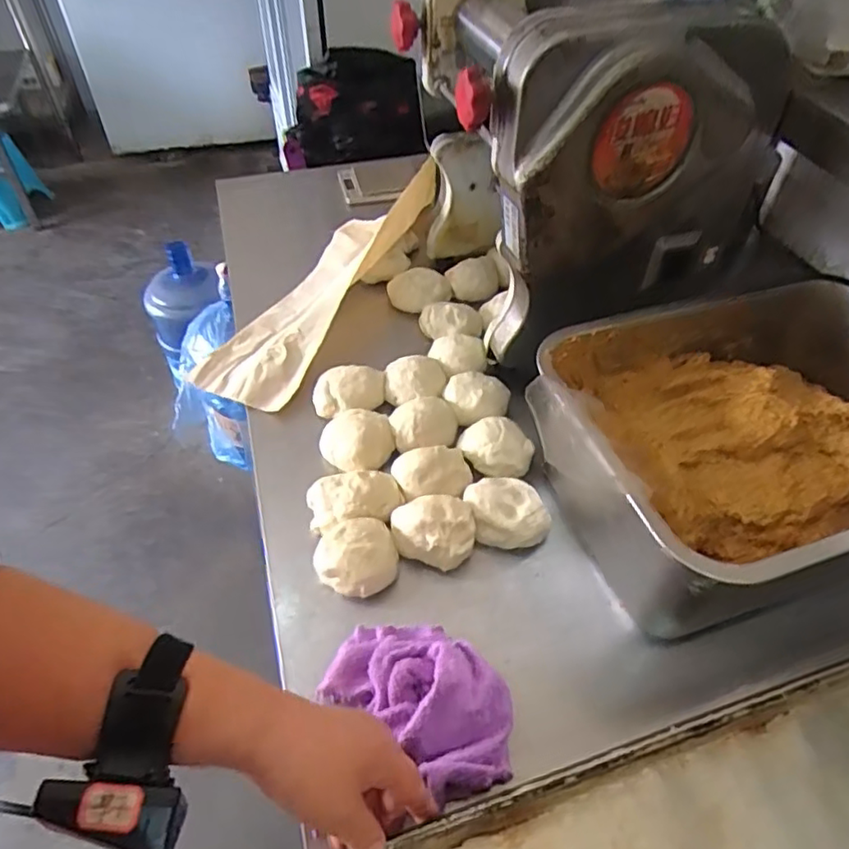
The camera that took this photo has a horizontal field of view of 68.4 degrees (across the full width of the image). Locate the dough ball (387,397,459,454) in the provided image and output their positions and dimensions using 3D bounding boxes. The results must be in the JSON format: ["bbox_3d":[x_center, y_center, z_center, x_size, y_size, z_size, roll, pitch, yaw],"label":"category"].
[{"bbox_3d":[0.001,0.001,0.651,0.069,0.034,0.063,-1,48,1],"label":"dough ball"}]

